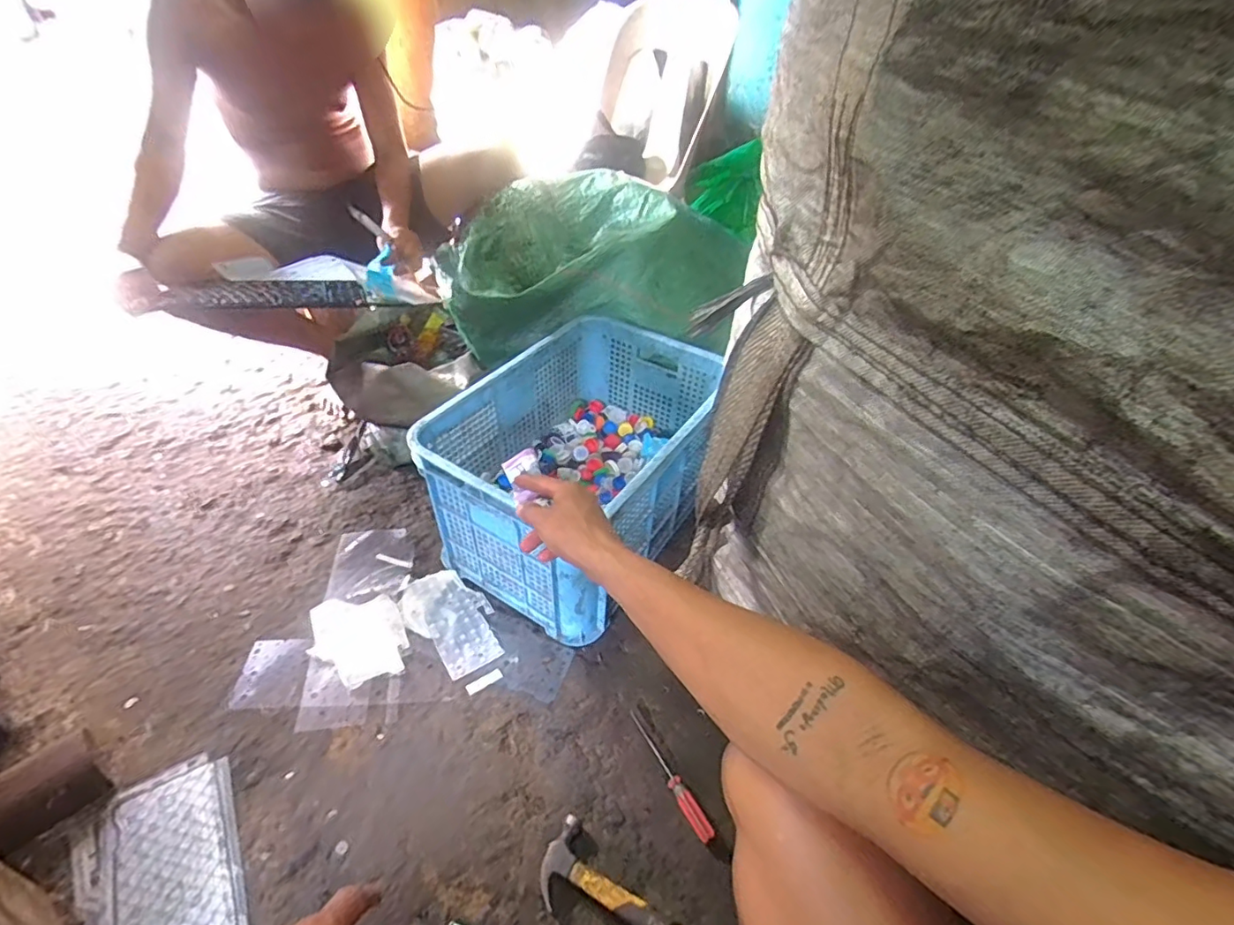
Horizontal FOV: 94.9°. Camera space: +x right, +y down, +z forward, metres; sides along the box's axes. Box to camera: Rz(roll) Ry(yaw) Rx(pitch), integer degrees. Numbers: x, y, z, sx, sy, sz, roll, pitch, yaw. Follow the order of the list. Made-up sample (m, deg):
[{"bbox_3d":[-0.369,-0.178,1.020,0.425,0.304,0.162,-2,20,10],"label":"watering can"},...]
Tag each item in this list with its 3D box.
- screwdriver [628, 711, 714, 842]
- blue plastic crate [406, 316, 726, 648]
[{"bbox_3d":[0.072,0.440,0.805,0.020,0.020,0.193,-20,48,-26],"label":"screwdriver"},{"bbox_3d":[-0.062,0.016,1.079,0.375,0.338,0.503,25,46,20],"label":"blue plastic crate"}]

